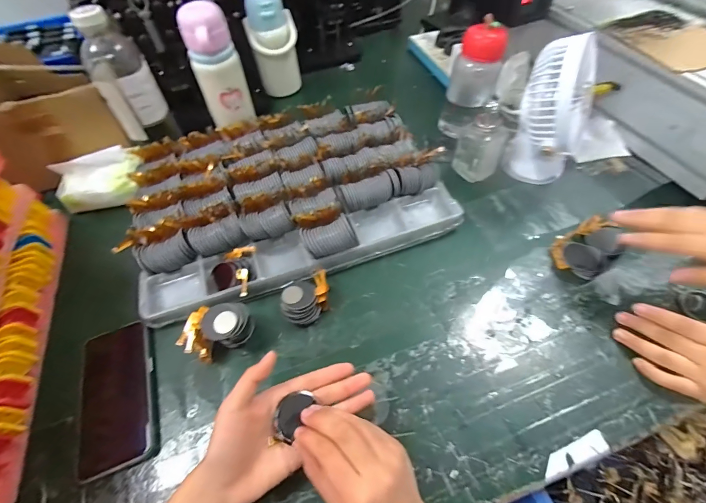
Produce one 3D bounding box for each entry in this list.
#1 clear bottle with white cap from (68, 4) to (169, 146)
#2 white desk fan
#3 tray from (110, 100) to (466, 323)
[{"bbox_3d":[-0.346,-0.256,0.516,0.076,0.189,0.068,-27,58,-15],"label":"clear bottle with white cap"},{"bbox_3d":[0.281,-0.185,0.479,0.094,0.201,0.128,37,65,25],"label":"white desk fan"},{"bbox_3d":[-0.100,-0.098,0.517,0.434,0.063,0.307,-17,56,-9],"label":"tray"}]

